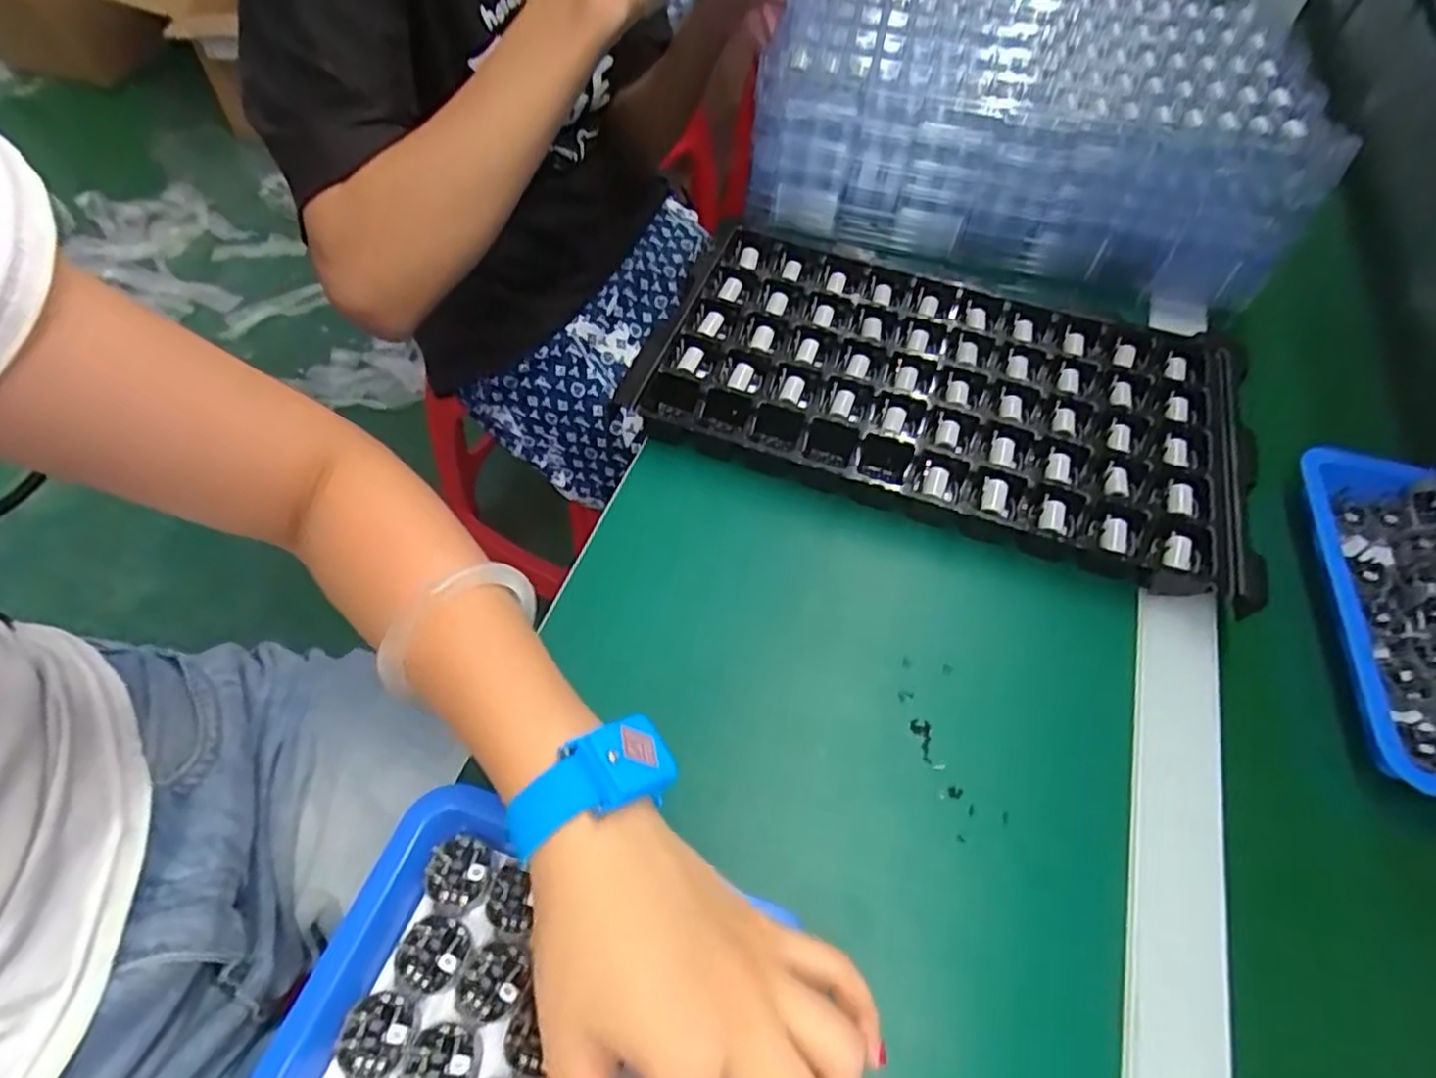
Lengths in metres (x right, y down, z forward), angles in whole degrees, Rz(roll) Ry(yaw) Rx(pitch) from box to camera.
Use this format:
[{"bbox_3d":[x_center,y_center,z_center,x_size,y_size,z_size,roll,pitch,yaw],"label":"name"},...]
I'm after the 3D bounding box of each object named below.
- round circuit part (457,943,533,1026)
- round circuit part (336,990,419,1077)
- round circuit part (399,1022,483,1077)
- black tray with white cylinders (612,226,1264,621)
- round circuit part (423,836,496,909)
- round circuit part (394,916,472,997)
[{"bbox_3d":[-0.086,0.170,0.283,0.025,0.004,0.026,3,55,-4],"label":"round circuit part"},{"bbox_3d":[-0.125,0.183,0.270,0.026,0.006,0.028,3,55,-4],"label":"round circuit part"},{"bbox_3d":[-0.101,0.193,0.267,0.026,0.005,0.028,14,55,4],"label":"round circuit part"},{"bbox_3d":[0.138,-0.093,0.469,0.357,0.039,0.200,20,55,8],"label":"black tray with white cylinders"},{"bbox_3d":[-0.105,0.136,0.302,0.026,0.007,0.025,3,55,-4],"label":"round circuit part"},{"bbox_3d":[-0.111,0.161,0.286,0.025,0.004,0.026,15,55,5],"label":"round circuit part"}]

